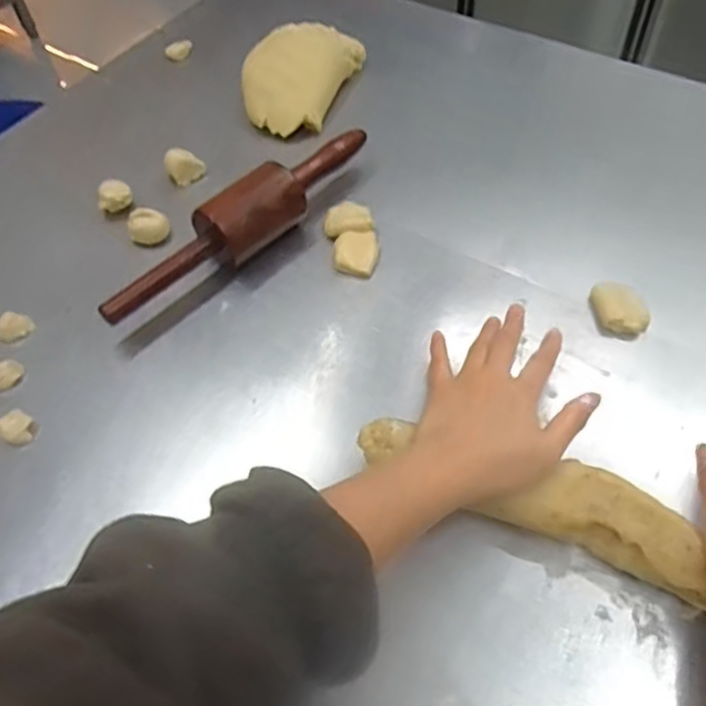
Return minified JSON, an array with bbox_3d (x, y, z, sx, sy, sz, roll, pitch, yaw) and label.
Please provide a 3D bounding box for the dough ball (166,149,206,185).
[{"bbox_3d":[-0.168,-0.189,0.668,0.036,0.027,0.022,-21,56,-11],"label":"dough ball"}]

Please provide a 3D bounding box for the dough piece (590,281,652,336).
[{"bbox_3d":[0.218,-0.036,0.541,0.039,0.017,0.049,-12,55,-5],"label":"dough piece"}]

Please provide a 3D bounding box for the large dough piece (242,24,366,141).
[{"bbox_3d":[-0.062,-0.305,0.724,0.101,0.050,0.150,17,57,15],"label":"large dough piece"}]

